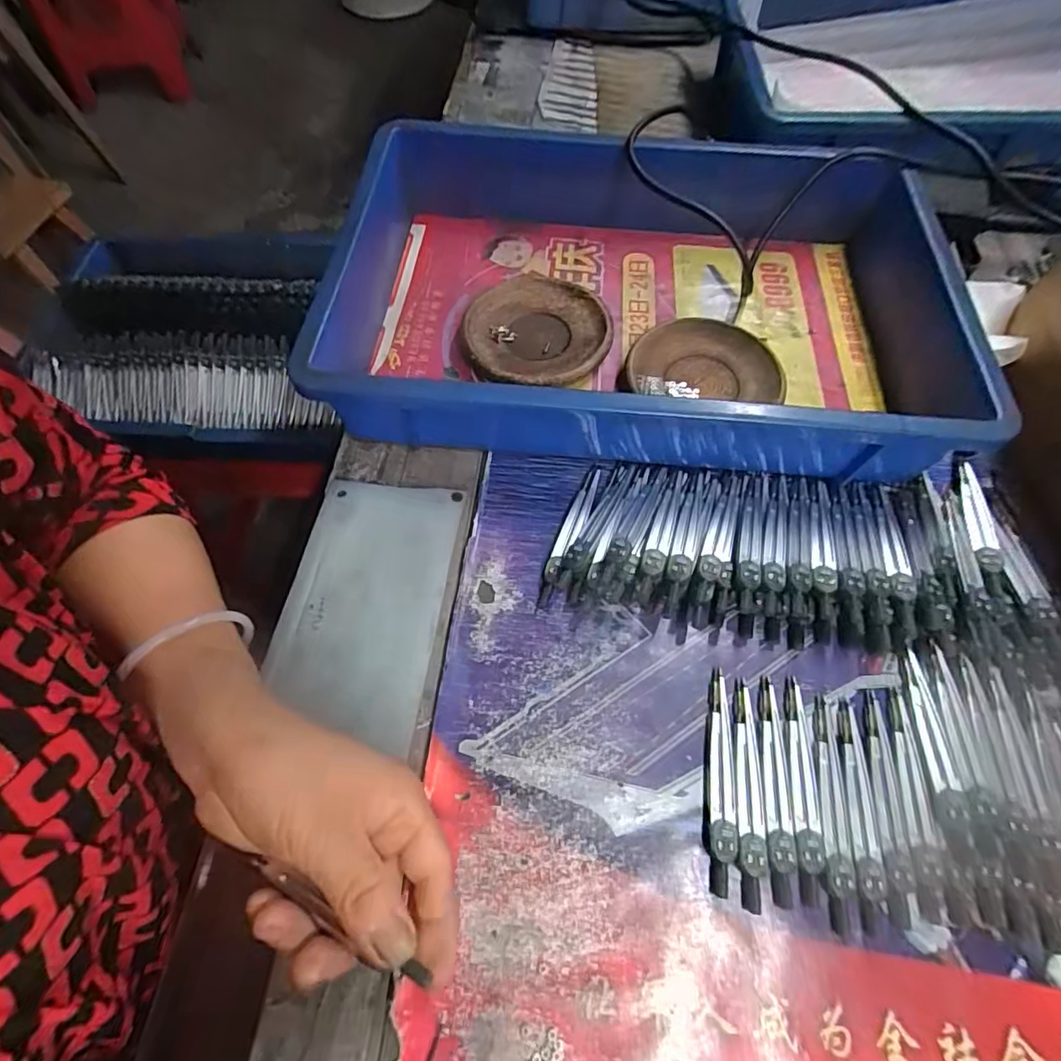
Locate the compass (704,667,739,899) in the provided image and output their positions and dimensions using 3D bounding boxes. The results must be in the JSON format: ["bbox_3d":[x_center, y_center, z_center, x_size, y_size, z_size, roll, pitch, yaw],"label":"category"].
[{"bbox_3d":[0.104,0.133,0.292,0.014,0.008,0.111,7,64,4],"label":"compass"}]

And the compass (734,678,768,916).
[{"bbox_3d":[0.118,0.139,0.289,0.014,0.007,0.112,7,64,4],"label":"compass"}]

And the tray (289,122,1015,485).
[{"bbox_3d":[0.080,-0.185,0.413,0.436,0.078,0.295,3,64,2],"label":"tray"}]

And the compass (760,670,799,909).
[{"bbox_3d":[0.132,0.137,0.290,0.014,0.006,0.112,5,64,3],"label":"compass"}]

